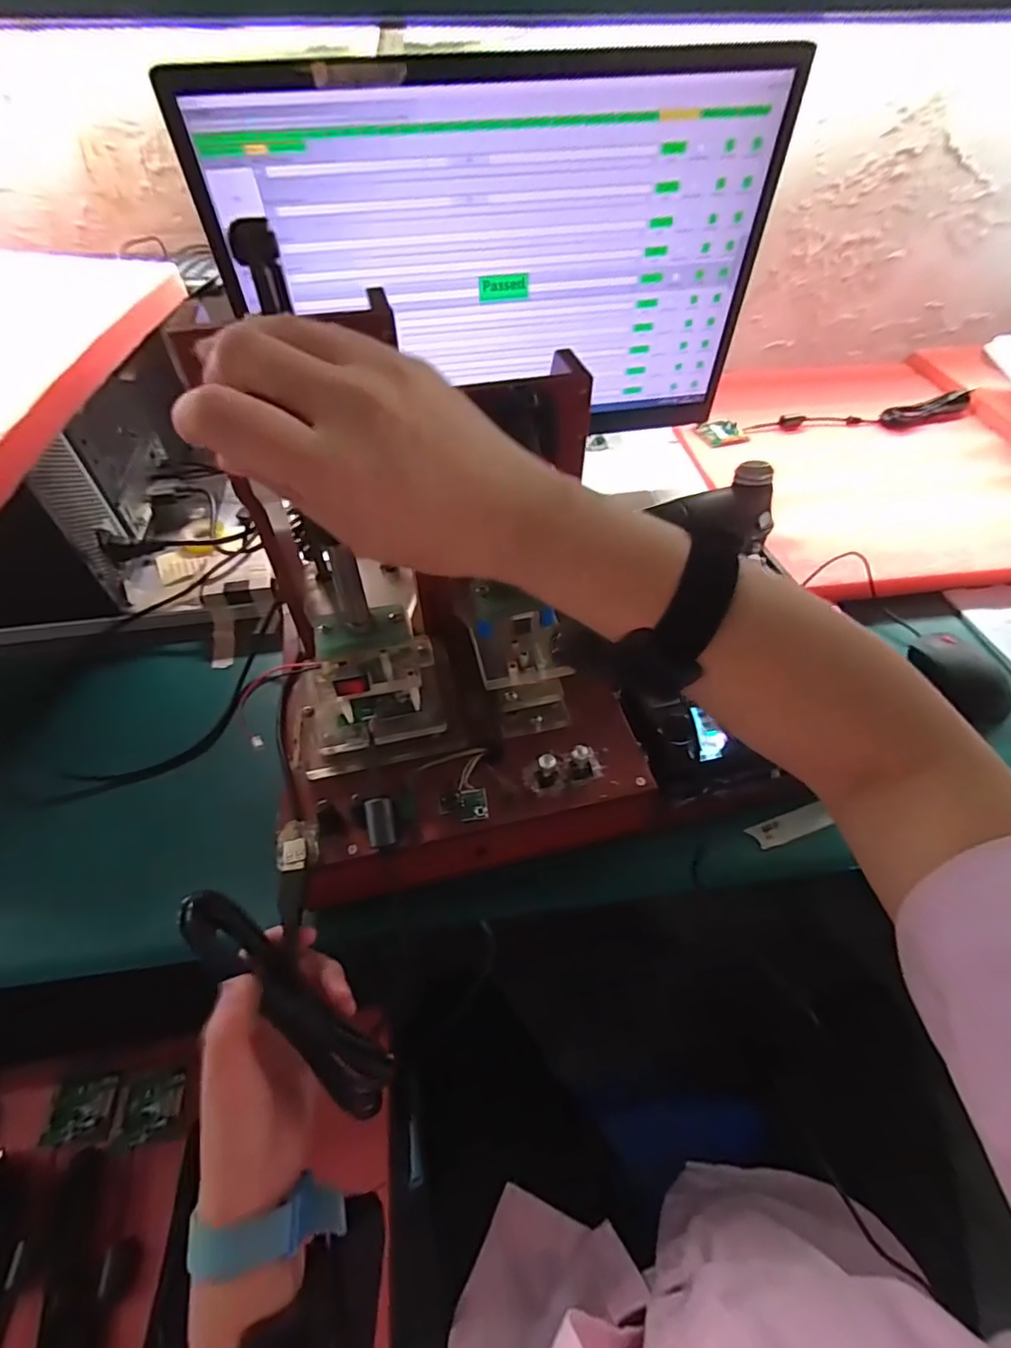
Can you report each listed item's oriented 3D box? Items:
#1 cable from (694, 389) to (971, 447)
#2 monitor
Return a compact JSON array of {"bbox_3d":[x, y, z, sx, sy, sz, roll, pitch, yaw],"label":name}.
[{"bbox_3d":[0.467,-0.358,0.779,0.387,0.036,0.061,-7,51,-5],"label":"cable"},{"bbox_3d":[-0.005,-0.386,0.531,0.492,0.279,0.059,-6,51,-5],"label":"monitor"}]

